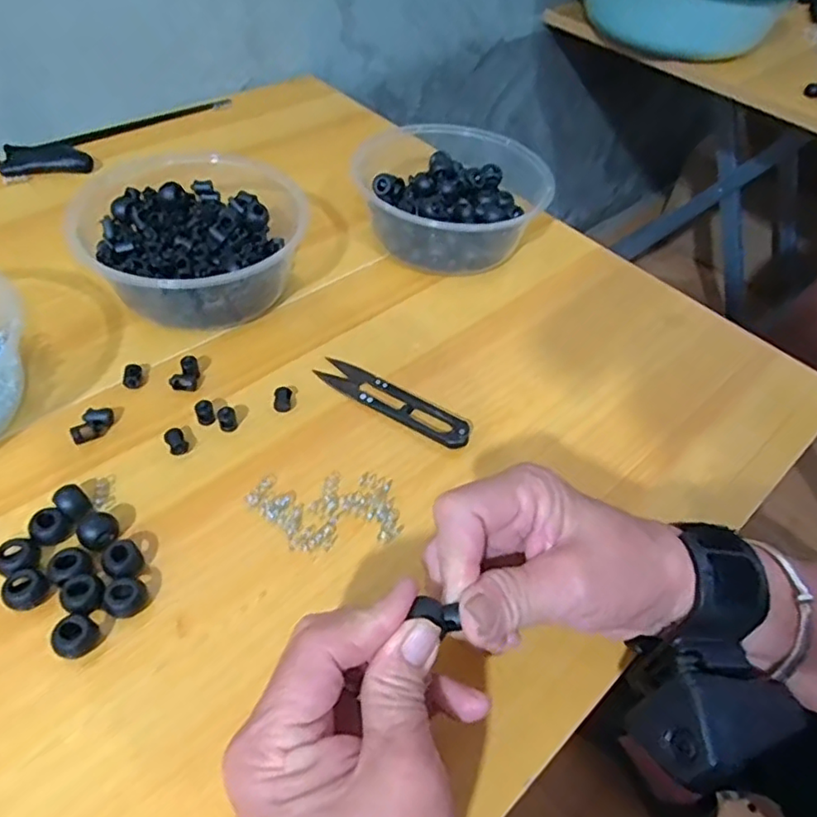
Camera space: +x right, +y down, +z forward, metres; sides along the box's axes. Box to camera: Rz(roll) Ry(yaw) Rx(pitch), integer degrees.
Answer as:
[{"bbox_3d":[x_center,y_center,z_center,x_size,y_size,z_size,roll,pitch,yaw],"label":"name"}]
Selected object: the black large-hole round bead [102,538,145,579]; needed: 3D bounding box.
[{"bbox_3d":[-0.130,0.070,0.277,0.016,0.013,0.017,3,51,-4],"label":"black large-hole round bead"}]

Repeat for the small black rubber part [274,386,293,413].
[{"bbox_3d":[-0.072,-0.006,0.350,0.010,0.007,0.017,-1,51,-7],"label":"small black rubber part"}]

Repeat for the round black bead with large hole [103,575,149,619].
[{"bbox_3d":[-0.123,0.083,0.267,0.015,0.012,0.017,35,56,20],"label":"round black bead with large hole"}]

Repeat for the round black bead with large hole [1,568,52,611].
[{"bbox_3d":[-0.167,0.079,0.266,0.017,0.011,0.017,3,51,-4],"label":"round black bead with large hole"}]

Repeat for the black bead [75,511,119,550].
[{"bbox_3d":[-0.144,0.058,0.285,0.017,0.012,0.016,3,51,-4],"label":"black bead"}]

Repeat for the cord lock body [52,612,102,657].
[{"bbox_3d":[-0.139,0.096,0.255,0.015,0.013,0.016,3,51,-4],"label":"cord lock body"}]

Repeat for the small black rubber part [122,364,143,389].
[{"bbox_3d":[-0.158,-0.018,0.350,0.010,0.007,0.015,-4,52,-10],"label":"small black rubber part"}]

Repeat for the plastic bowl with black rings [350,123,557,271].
[{"bbox_3d":[0.029,-0.153,0.453,0.135,0.058,0.135,3,51,-4],"label":"plastic bowl with black rings"}]

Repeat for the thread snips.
[{"bbox_3d":[-0.009,-0.006,0.355,0.099,0.011,0.022,27,54,15],"label":"thread snips"}]

